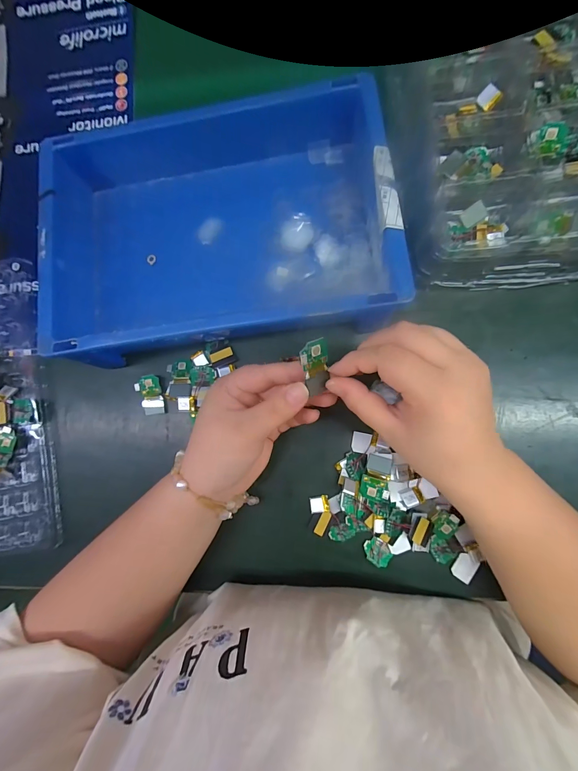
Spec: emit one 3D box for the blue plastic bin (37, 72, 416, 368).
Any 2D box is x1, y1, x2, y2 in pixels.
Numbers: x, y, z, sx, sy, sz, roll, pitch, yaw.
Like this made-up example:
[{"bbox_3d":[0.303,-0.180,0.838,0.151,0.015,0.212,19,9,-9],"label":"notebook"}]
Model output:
[{"bbox_3d":[-0.063,-0.140,0.310,0.301,0.080,0.204,-9,83,5],"label":"blue plastic bin"}]

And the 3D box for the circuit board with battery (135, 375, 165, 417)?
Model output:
[{"bbox_3d":[-0.137,0.009,0.324,0.024,0.005,0.039,-11,82,4],"label":"circuit board with battery"}]

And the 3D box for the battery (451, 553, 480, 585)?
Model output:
[{"bbox_3d":[0.153,0.159,0.285,0.018,0.004,0.021,32,88,8],"label":"battery"}]

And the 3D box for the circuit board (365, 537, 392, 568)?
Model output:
[{"bbox_3d":[0.079,0.148,0.293,0.025,0.004,0.020,35,88,9],"label":"circuit board"}]

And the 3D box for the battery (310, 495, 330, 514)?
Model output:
[{"bbox_3d":[0.028,0.108,0.301,0.017,0.004,0.014,-8,83,5],"label":"battery"}]

